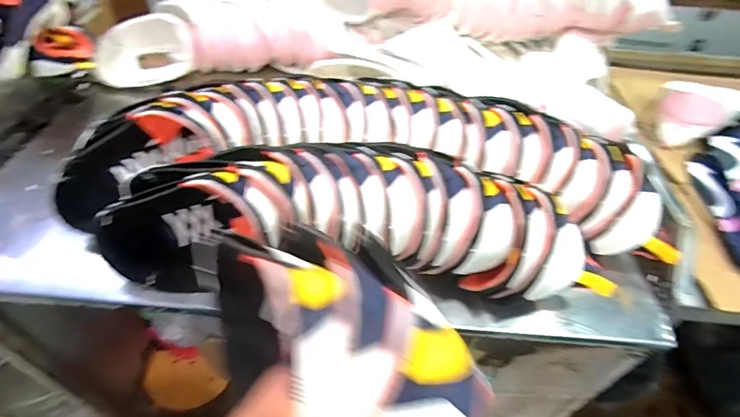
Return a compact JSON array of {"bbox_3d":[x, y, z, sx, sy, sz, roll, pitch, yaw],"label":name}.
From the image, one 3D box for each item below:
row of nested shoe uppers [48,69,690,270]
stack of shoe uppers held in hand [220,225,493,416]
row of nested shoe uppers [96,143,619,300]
[{"bbox_3d":[-0.002,-0.079,0.558,0.796,0.128,0.219,5,46,2],"label":"row of nested shoe uppers"},{"bbox_3d":[0.001,0.108,0.233,0.098,0.077,0.199,-37,76,-31],"label":"stack of shoe uppers held in hand"},{"bbox_3d":[-0.023,0.020,0.487,0.600,0.148,0.127,4,46,2],"label":"row of nested shoe uppers"}]

